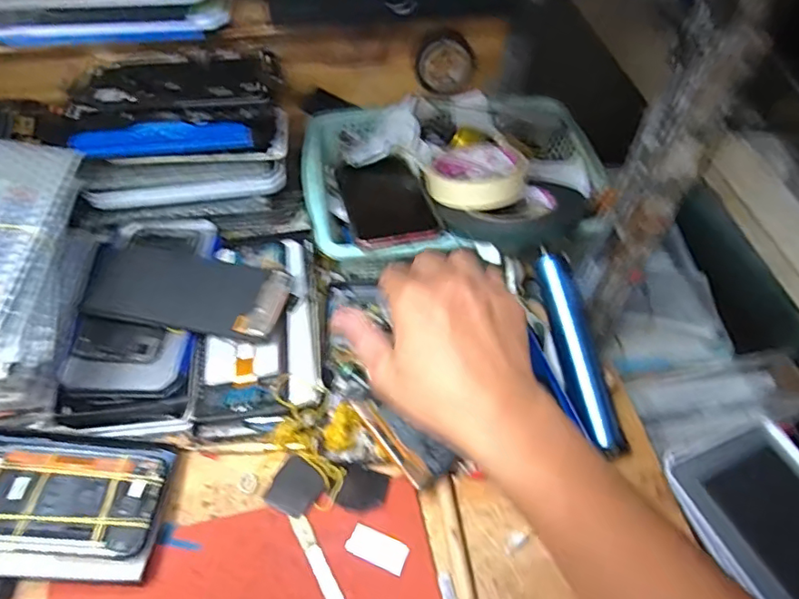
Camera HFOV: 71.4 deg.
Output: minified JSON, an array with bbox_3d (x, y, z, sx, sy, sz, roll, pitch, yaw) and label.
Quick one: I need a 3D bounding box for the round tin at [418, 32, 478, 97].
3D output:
[{"bbox_3d":[0.045,-0.228,0.531,0.058,0.060,0.024,-12,55,-9],"label":"round tin"}]

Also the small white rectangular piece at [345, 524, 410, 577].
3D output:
[{"bbox_3d":[-0.015,0.174,0.388,0.041,0.004,0.021,21,55,11],"label":"small white rectangular piece"}]

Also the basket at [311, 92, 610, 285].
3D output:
[{"bbox_3d":[0.050,-0.107,0.537,0.271,0.068,0.207,-7,54,-6],"label":"basket"}]

